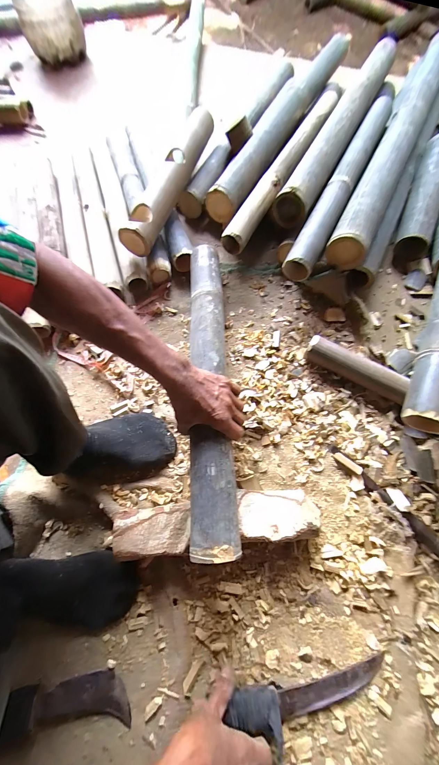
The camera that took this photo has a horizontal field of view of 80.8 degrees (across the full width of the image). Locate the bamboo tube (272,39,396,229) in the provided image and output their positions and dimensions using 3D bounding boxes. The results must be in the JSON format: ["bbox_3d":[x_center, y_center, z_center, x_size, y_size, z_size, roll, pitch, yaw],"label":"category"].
[{"bbox_3d":[0.333,-0.698,0.696,0.082,0.075,0.724,26,73,12],"label":"bamboo tube"}]

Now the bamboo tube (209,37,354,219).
[{"bbox_3d":[0.199,-0.780,0.741,0.081,0.085,0.891,24,72,11],"label":"bamboo tube"}]

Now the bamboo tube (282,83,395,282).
[{"bbox_3d":[0.319,-0.524,0.634,0.062,0.048,0.695,25,73,12],"label":"bamboo tube"}]

